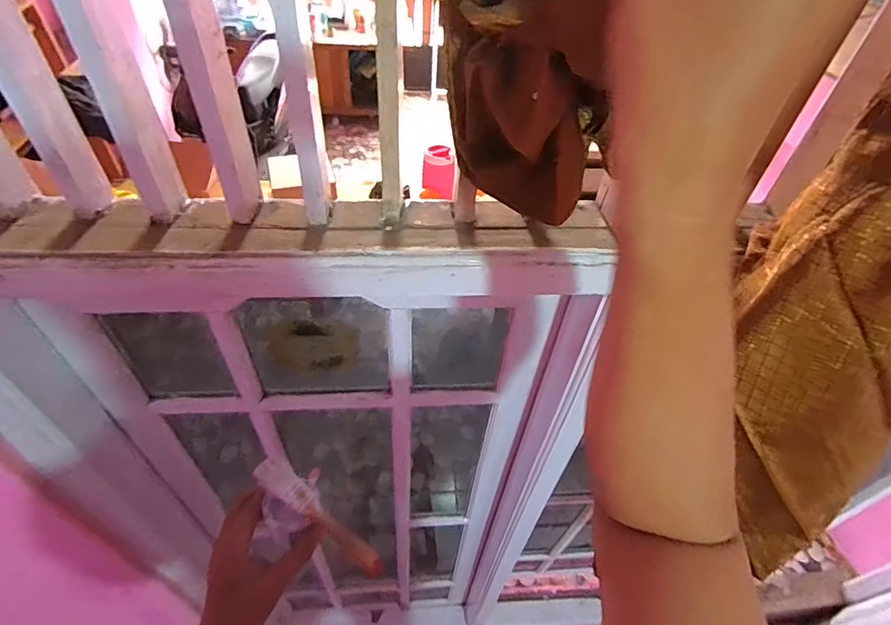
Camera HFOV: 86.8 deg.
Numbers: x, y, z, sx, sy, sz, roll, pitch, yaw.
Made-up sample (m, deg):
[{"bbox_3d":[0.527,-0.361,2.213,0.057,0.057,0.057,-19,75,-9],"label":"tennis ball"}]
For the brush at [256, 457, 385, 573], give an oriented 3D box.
[{"bbox_3d":[-0.127,0.201,0.472,0.161,0.018,0.029,36,53,14],"label":"brush"}]

